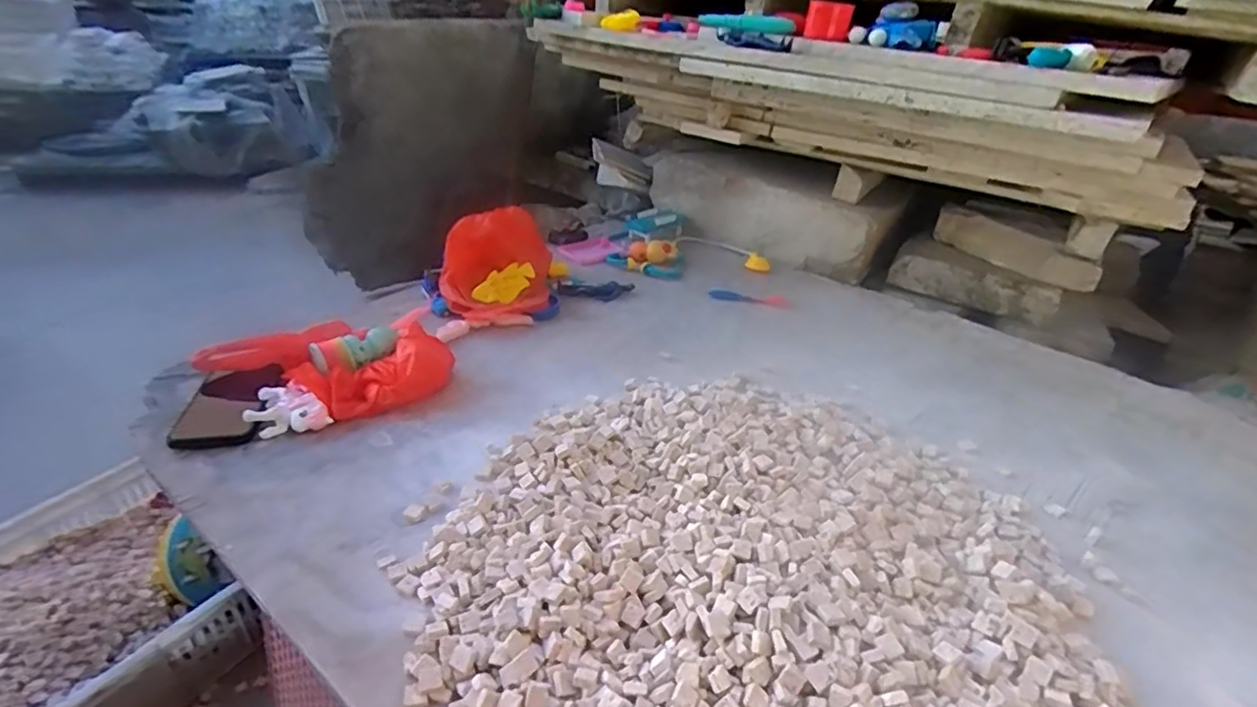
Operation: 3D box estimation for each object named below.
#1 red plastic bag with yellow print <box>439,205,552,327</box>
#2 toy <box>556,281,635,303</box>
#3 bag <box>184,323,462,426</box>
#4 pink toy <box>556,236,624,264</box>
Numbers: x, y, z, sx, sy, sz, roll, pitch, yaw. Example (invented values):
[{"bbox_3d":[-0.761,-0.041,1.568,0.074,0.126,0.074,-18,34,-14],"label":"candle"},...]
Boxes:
[{"bbox_3d":[-0.202,-0.133,0.962,0.165,0.139,0.136,-3,31,-8],"label":"red plastic bag with yellow print"},{"bbox_3d":[-0.053,-0.104,1.043,0.129,0.022,0.039,-3,31,-10],"label":"toy"},{"bbox_3d":[-0.363,0.025,0.752,0.284,0.066,0.131,2,30,-1],"label":"bag"},{"bbox_3d":[-0.070,-0.195,1.190,0.131,0.019,0.084,-21,38,-34],"label":"pink toy"}]

